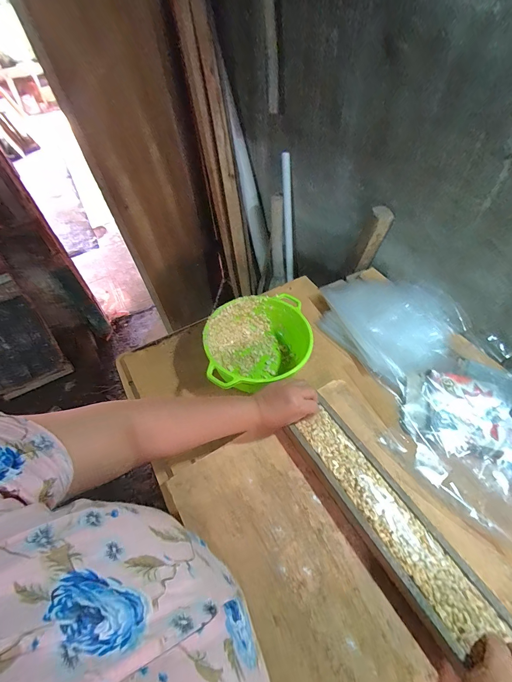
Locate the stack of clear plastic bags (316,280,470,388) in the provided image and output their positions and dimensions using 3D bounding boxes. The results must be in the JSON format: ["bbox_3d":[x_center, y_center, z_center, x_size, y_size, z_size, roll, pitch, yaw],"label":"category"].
[{"bbox_3d":[0.302,-0.062,0.741,0.271,0.033,0.324,-30,51,-15],"label":"stack of clear plastic bags"}]

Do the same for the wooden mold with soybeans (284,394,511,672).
[{"bbox_3d":[0.185,0.252,0.459,0.092,0.027,0.346,-26,54,-20],"label":"wooden mold with soybeans"}]

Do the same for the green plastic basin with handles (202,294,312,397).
[{"bbox_3d":[0.003,0.014,0.639,0.199,0.101,0.205,-2,52,3],"label":"green plastic basin with handles"}]

